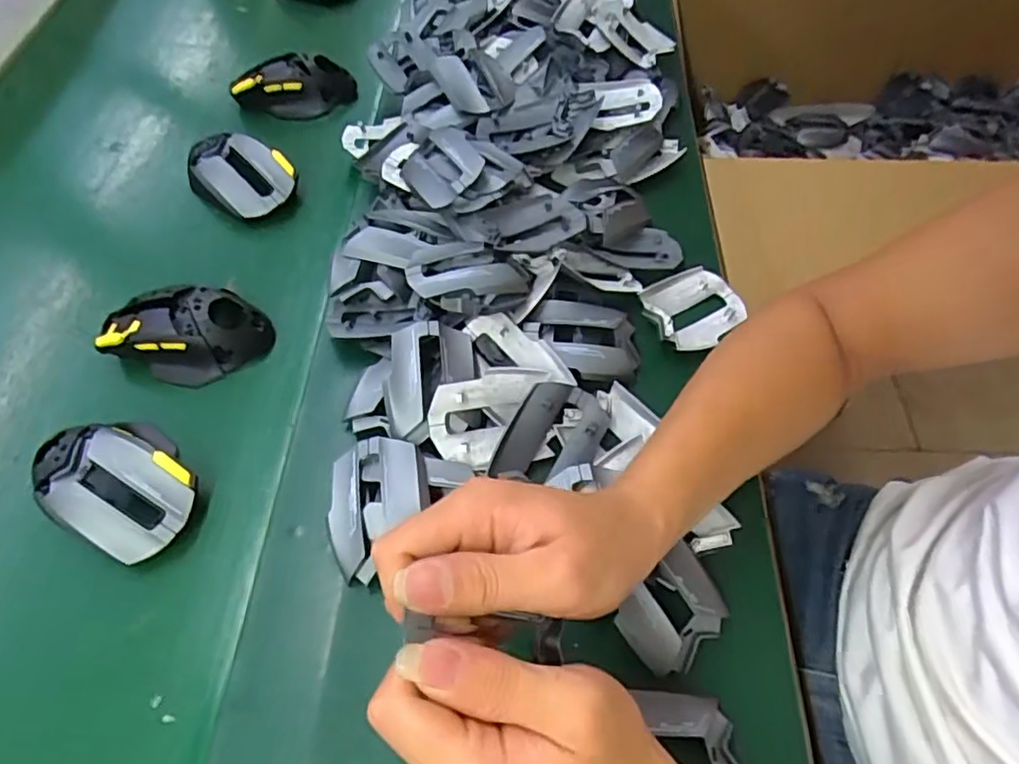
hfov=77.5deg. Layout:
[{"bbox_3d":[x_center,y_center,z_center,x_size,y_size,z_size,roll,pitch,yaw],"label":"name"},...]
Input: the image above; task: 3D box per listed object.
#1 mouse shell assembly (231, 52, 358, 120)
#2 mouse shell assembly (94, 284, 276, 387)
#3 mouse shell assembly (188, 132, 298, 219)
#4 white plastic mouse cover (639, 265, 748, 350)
[{"bbox_3d":[-0.211,-0.286,0.617,0.107,0.042,0.055,3,58,3],"label":"mouse shell assembly"},{"bbox_3d":[-0.230,-0.036,0.449,0.115,0.035,0.066,2,58,3],"label":"mouse shell assembly"},{"bbox_3d":[-0.229,-0.175,0.540,0.096,0.041,0.060,29,63,18],"label":"mouse shell assembly"},{"bbox_3d":[0.138,-0.056,0.471,0.077,0.017,0.059,-27,61,-15],"label":"white plastic mouse cover"}]

